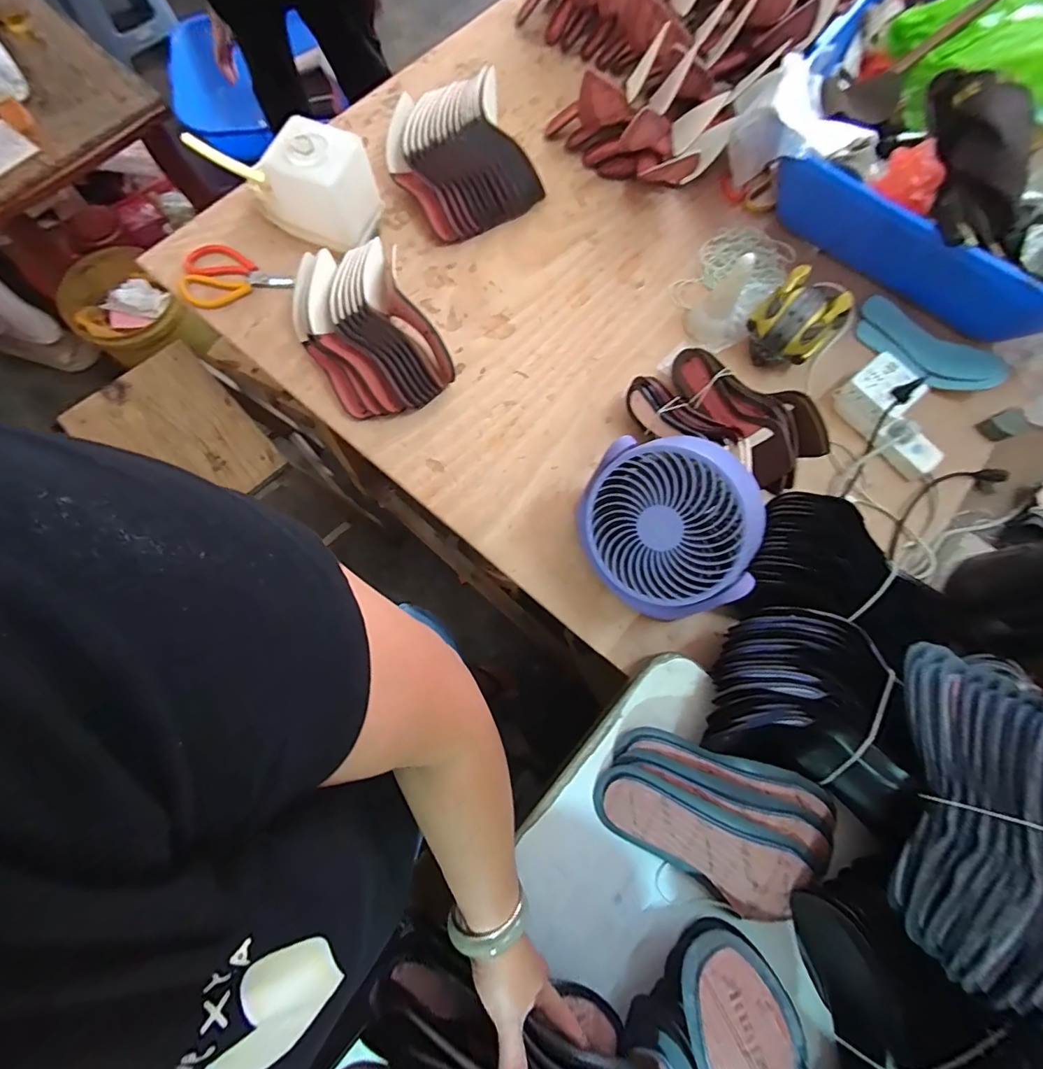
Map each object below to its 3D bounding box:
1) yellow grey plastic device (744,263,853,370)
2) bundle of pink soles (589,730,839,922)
[{"bbox_3d":[0.405,-0.309,0.745,0.116,0.104,0.097,35,77,7],"label":"yellow grey plastic device"},{"bbox_3d":[0.210,0.301,0.537,0.235,0.053,0.147,27,76,5],"label":"bundle of pink soles"}]

